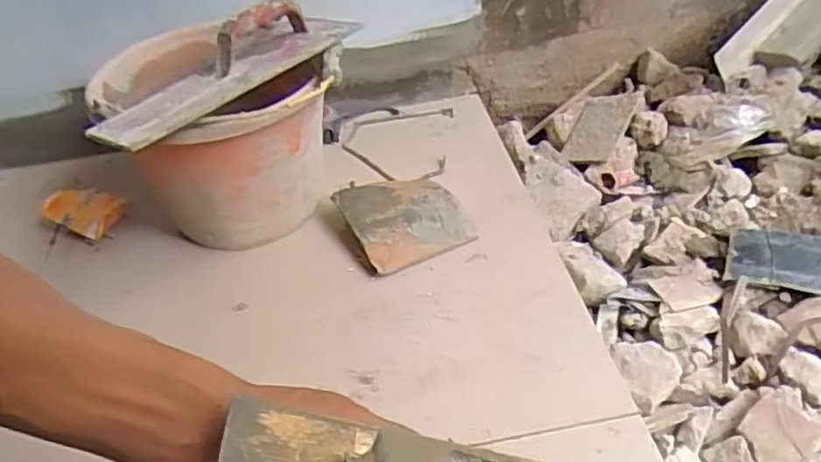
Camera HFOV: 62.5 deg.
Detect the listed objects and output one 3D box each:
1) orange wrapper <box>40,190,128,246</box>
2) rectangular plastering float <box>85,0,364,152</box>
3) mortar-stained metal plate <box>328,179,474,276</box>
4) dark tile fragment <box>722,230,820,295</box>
[{"bbox_3d":[-0.420,-0.021,0.878,0.097,0.049,0.064,13,43,23],"label":"orange wrapper"},{"bbox_3d":[-0.183,-0.178,0.692,0.094,0.054,0.303,30,52,35],"label":"rectangular plastering float"},{"bbox_3d":[-0.008,-0.015,0.826,0.137,0.039,0.140,-21,41,-16],"label":"mortar-stained metal plate"},{"bbox_3d":[0.424,0.033,0.759,0.121,0.009,0.074,9,59,20],"label":"dark tile fragment"}]

